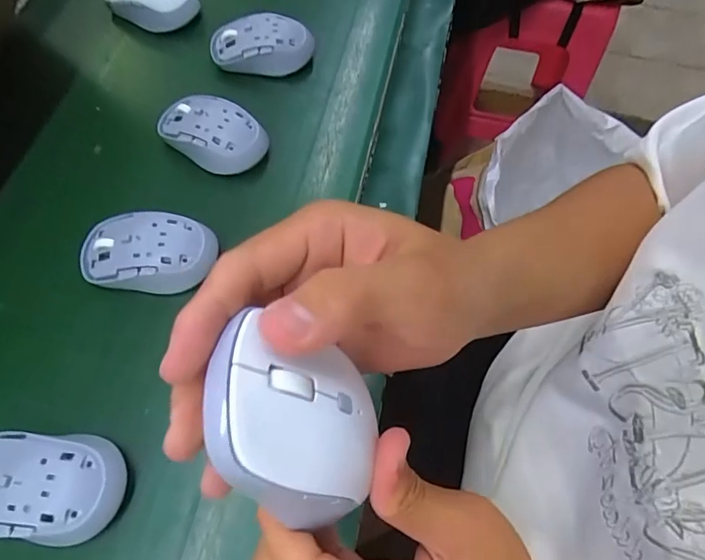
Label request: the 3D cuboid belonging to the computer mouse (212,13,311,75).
[{"bbox_3d":[-0.090,-0.233,0.474,0.098,0.031,0.051,7,63,1],"label":"computer mouse"}]

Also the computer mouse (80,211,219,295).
[{"bbox_3d":[-0.157,-0.022,0.367,0.097,0.028,0.058,6,63,1],"label":"computer mouse"}]

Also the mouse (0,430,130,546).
[{"bbox_3d":[-0.192,0.125,0.295,0.101,0.030,0.060,7,63,1],"label":"mouse"}]

